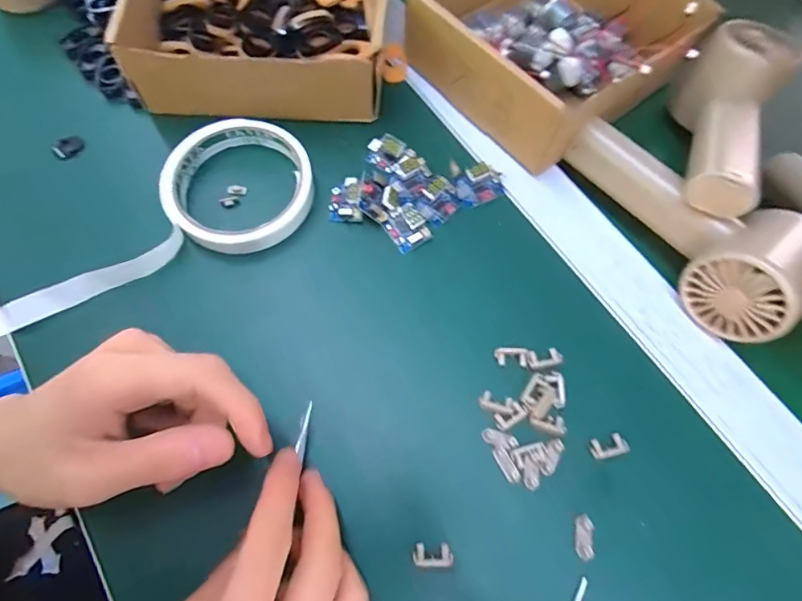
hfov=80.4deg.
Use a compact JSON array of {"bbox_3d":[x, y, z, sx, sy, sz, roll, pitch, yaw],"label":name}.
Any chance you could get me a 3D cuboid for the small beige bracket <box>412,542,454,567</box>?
[{"bbox_3d":[0.016,0.124,0.231,0.019,0.004,0.010,0,68,0],"label":"small beige bracket"}]

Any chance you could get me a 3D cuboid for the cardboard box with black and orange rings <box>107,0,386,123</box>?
[{"bbox_3d":[-0.094,-0.199,0.329,0.165,0.060,0.148,-1,69,-2],"label":"cardboard box with black and orange rings"}]

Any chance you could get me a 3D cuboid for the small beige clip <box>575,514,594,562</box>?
[{"bbox_3d":[0.091,0.118,0.236,0.006,0.008,0.020,5,69,0],"label":"small beige clip"}]

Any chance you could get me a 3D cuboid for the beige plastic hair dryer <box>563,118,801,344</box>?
[{"bbox_3d":[0.177,-0.053,0.281,0.074,0.048,0.153,-31,73,-12],"label":"beige plastic hair dryer"}]

